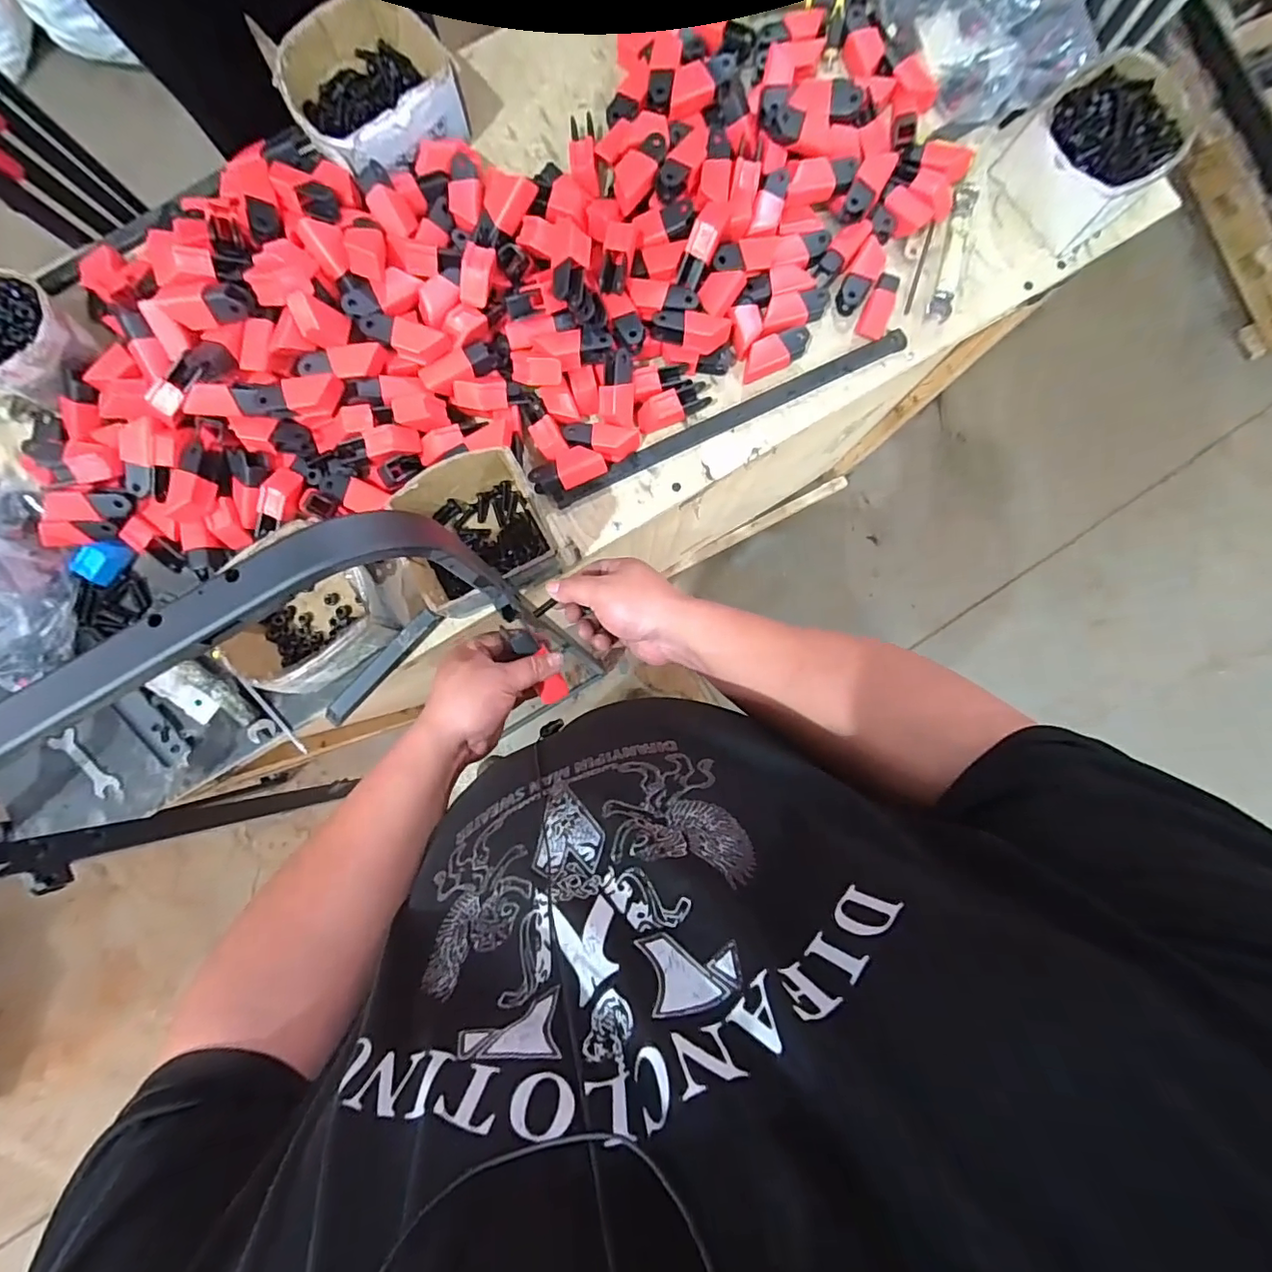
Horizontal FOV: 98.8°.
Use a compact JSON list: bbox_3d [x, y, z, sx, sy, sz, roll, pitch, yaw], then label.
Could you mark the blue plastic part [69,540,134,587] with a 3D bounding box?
[{"bbox_3d":[-0.597,-0.083,0.607,0.036,0.026,0.045,34,87,0],"label":"blue plastic part"}]

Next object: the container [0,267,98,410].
[{"bbox_3d":[-0.664,-0.323,0.593,0.139,0.068,0.127,21,87,-1],"label":"container"}]

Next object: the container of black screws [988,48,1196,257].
[{"bbox_3d":[0.577,-0.600,0.661,0.213,0.072,0.151,-35,89,-3],"label":"container of black screws"}]

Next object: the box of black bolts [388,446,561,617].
[{"bbox_3d":[-0.172,-0.110,0.592,0.149,0.085,0.145,-28,89,-2],"label":"box of black bolts"}]

